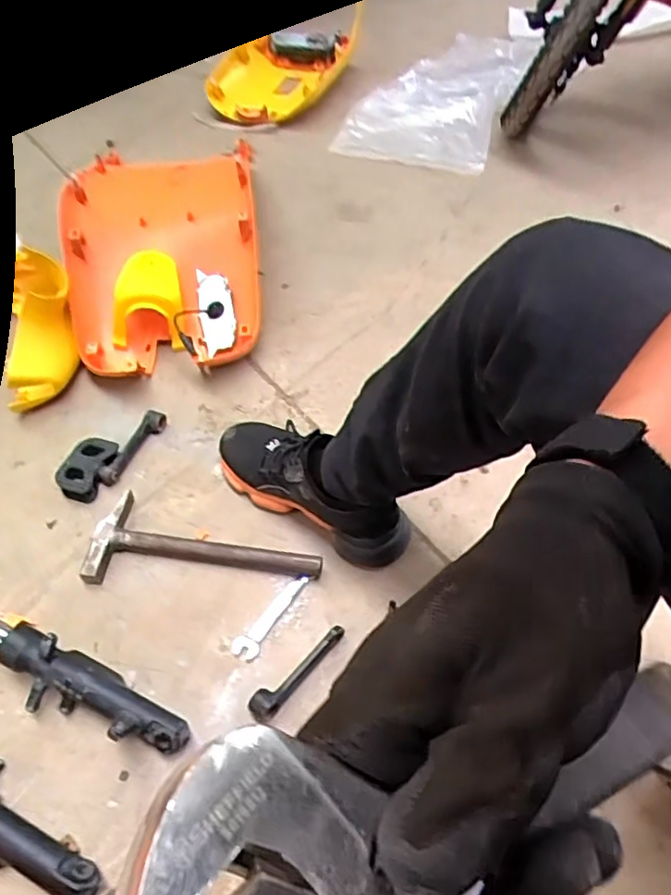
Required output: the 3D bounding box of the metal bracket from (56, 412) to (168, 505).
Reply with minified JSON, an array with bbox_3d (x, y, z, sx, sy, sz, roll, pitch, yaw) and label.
[{"bbox_3d":[-0.311,0.001,0.836,0.076,0.028,0.163,20,55,18],"label":"metal bracket"}]

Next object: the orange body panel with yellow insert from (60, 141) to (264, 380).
[{"bbox_3d":[-0.274,-0.311,1.002,0.305,0.093,0.409,-12,70,1],"label":"orange body panel with yellow insert"}]

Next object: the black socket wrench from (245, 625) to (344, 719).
[{"bbox_3d":[-0.040,0.234,0.644,0.026,0.027,0.123,37,61,27],"label":"black socket wrench"}]

